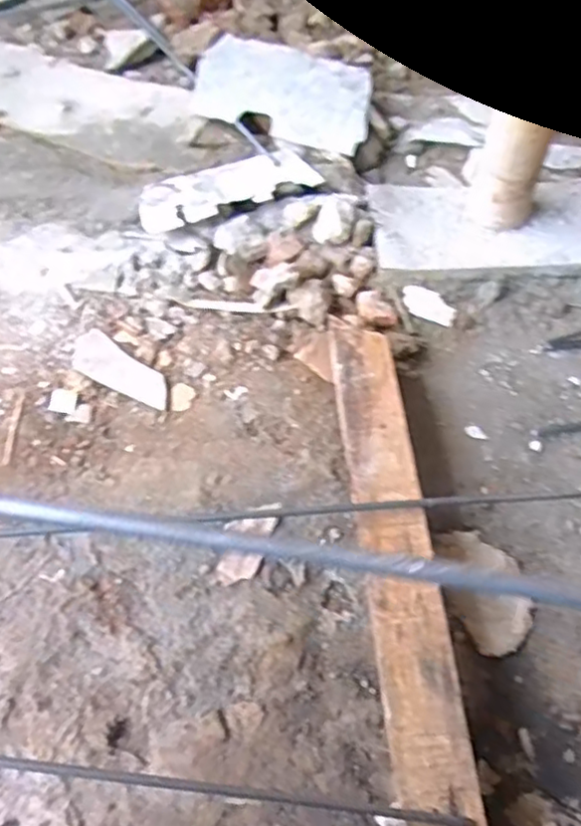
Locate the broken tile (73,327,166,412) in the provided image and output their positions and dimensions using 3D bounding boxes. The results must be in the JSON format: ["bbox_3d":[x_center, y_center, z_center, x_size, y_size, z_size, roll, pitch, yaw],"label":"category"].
[{"bbox_3d":[-0.179,-0.044,0.692,0.125,0.004,0.046,32,65,17],"label":"broken tile"}]

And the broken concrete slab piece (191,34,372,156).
[{"bbox_3d":[-0.010,-0.438,0.898,0.239,0.009,0.156,14,70,5],"label":"broken concrete slab piece"}]

